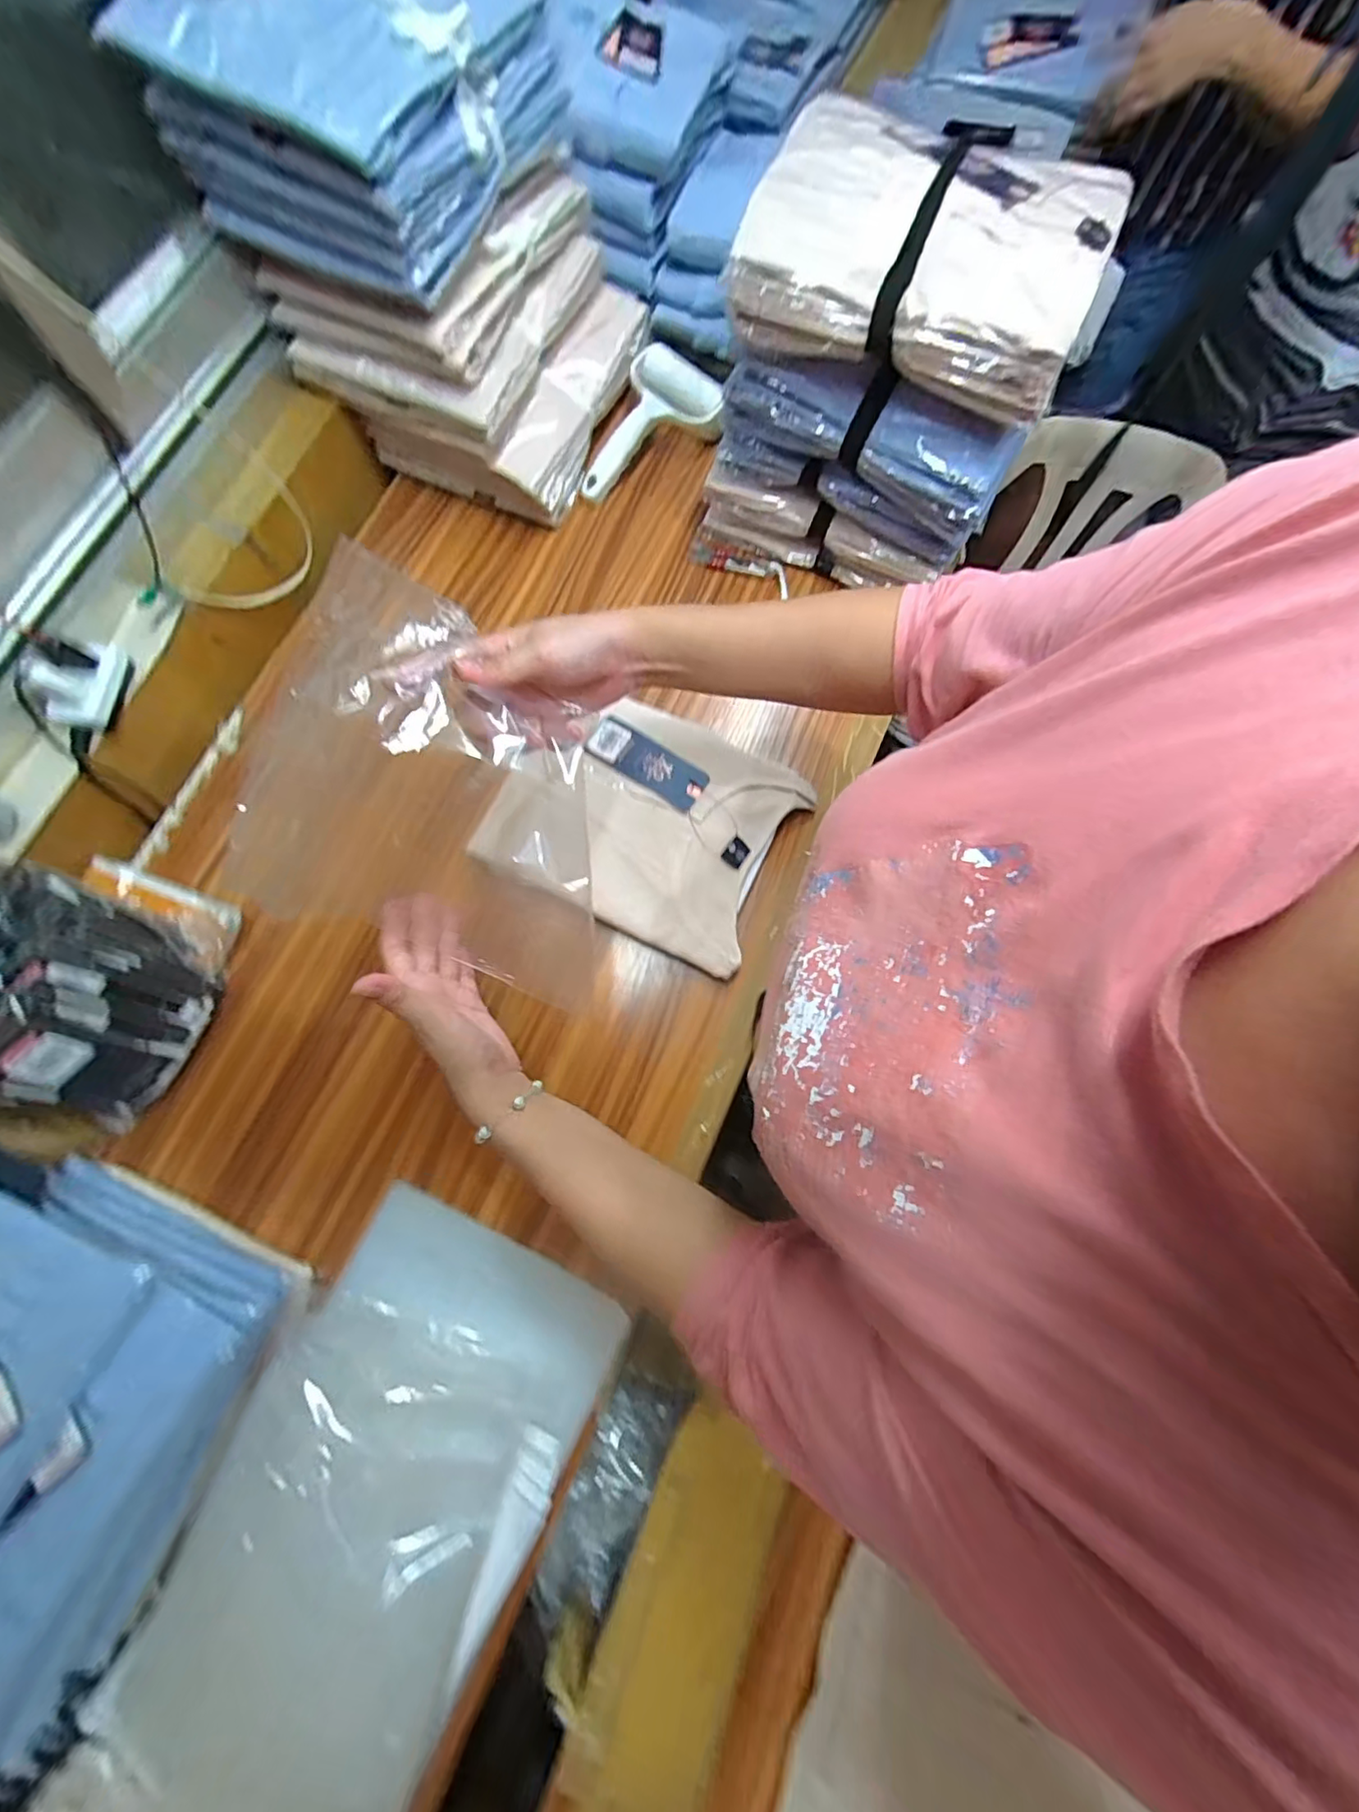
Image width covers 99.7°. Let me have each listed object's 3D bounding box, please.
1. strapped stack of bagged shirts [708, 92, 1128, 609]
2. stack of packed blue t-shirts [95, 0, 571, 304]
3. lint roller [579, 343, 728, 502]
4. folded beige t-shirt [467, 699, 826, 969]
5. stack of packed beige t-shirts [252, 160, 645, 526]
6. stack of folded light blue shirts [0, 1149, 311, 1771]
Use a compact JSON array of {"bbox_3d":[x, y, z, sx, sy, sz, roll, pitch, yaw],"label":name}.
[{"bbox_3d":[0.187,-0.498,0.449,0.256,0.087,0.185,22,78,3],"label":"strapped stack of bagged shirts"},{"bbox_3d":[-0.249,-0.652,0.455,0.213,0.095,0.248,27,79,4],"label":"stack of packed blue t-shirts"},{"bbox_3d":[-0.021,-0.520,0.636,0.115,0.043,0.183,21,78,3],"label":"lint roller"},{"bbox_3d":[-0.025,-0.080,0.550,0.252,0.043,0.215,23,79,3],"label":"folded beige t-shirt"},{"bbox_3d":[-0.207,-0.591,0.579,0.269,0.146,0.268,22,79,3],"label":"stack of packed beige t-shirts"},{"bbox_3d":[-0.462,0.332,0.387,0.282,0.137,0.249,29,79,4],"label":"stack of folded light blue shirts"}]

